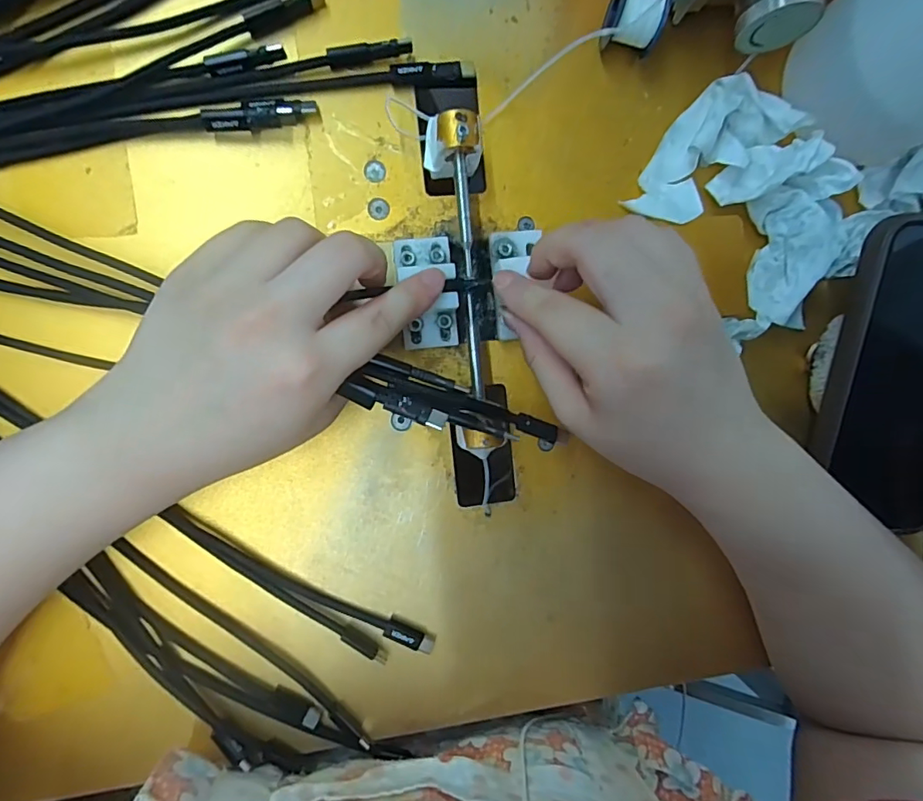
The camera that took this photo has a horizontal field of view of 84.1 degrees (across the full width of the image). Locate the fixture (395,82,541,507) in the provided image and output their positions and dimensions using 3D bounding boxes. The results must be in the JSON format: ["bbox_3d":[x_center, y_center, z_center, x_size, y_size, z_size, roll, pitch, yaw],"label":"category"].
[{"bbox_3d":[0.003,-0.041,0.242,0.059,0.041,0.186,-7,99,-7],"label":"fixture"}]

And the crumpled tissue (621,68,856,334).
[{"bbox_3d":[0.148,-0.101,0.255,0.108,0.032,0.083,43,87,-7],"label":"crumpled tissue"}]

